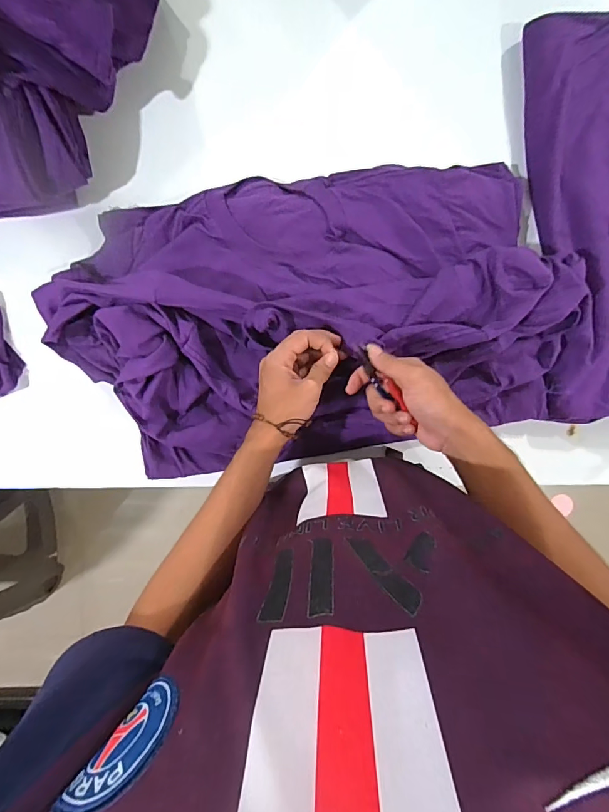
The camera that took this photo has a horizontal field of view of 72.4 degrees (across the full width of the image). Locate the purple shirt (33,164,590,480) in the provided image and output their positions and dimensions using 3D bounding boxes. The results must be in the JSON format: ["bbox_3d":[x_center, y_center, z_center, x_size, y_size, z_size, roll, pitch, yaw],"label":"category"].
[{"bbox_3d":[0.014,-0.116,0.517,0.616,0.087,0.342,-10,86,0],"label":"purple shirt"}]

